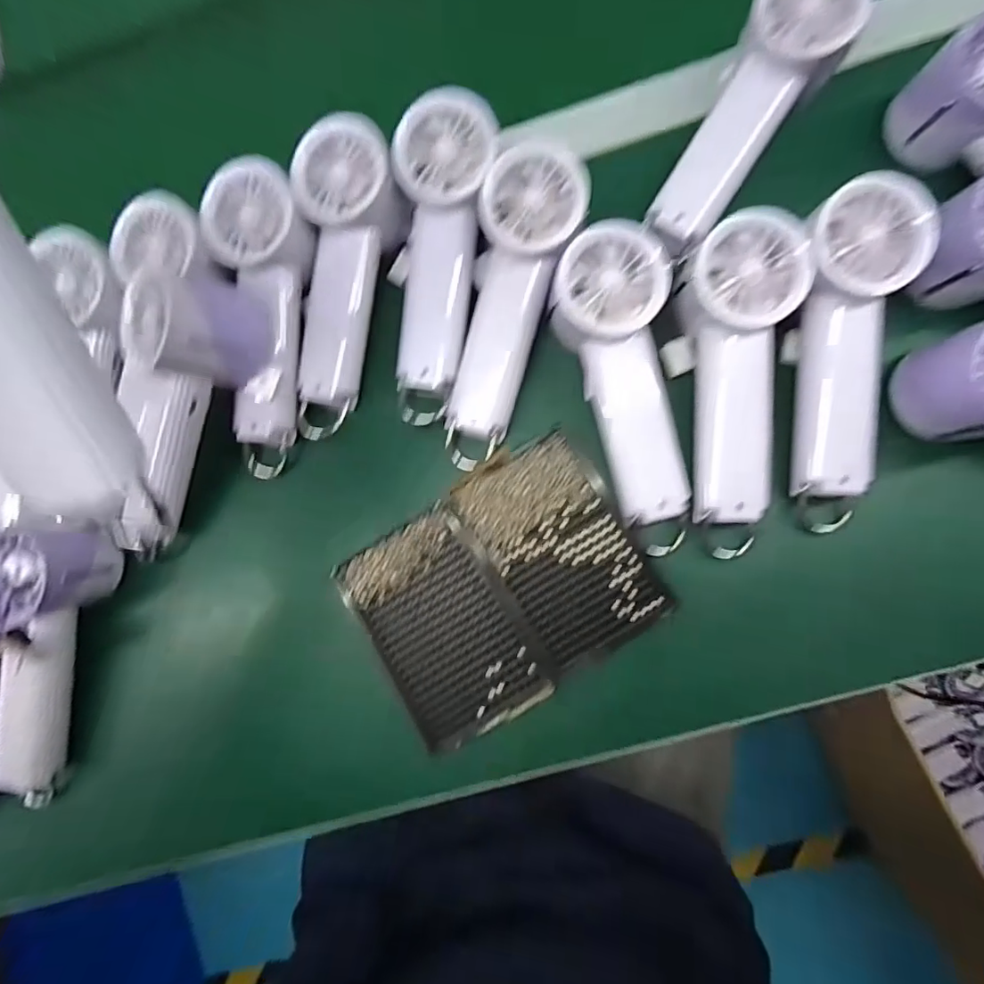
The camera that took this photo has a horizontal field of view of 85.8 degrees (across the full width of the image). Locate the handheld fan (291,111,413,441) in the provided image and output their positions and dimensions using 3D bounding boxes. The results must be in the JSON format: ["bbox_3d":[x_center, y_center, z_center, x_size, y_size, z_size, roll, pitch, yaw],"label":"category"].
[{"bbox_3d":[-0.102,-0.141,0.369,0.065,0.045,0.203,11,100,8],"label":"handheld fan"}]

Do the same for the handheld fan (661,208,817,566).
[{"bbox_3d":[0.146,-0.067,0.328,0.068,0.044,0.187,2,97,7],"label":"handheld fan"}]

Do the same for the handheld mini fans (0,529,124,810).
[{"bbox_3d":[-0.315,0.117,0.354,0.069,0.044,0.184,6,85,7],"label":"handheld mini fans"}]

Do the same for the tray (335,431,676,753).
[{"bbox_3d":[0.004,0.062,0.341,0.177,0.010,0.135,-35,81,2],"label":"tray"}]

